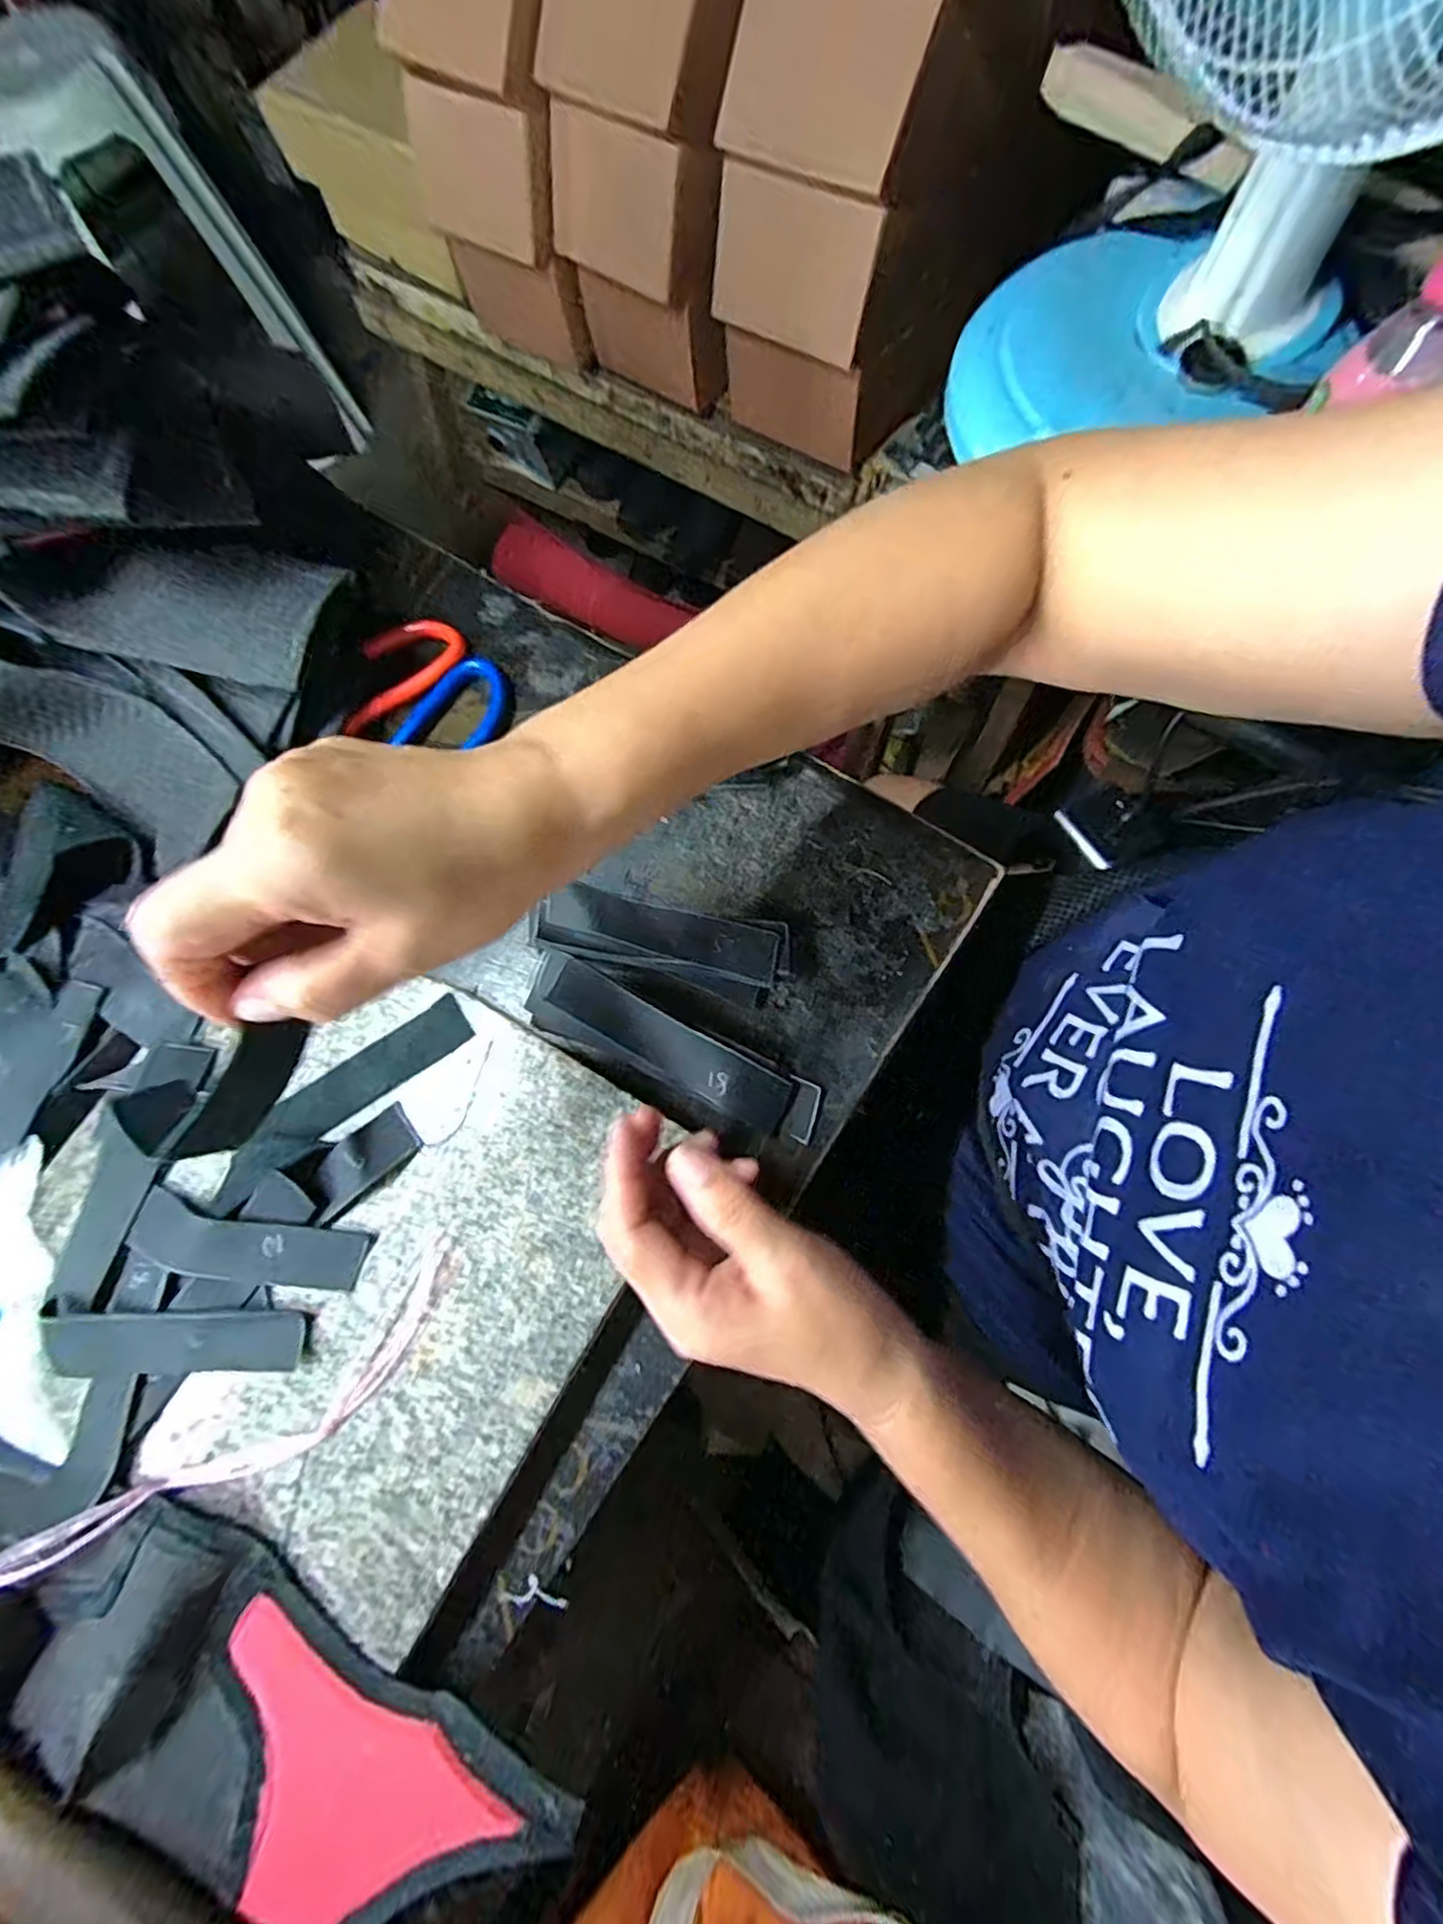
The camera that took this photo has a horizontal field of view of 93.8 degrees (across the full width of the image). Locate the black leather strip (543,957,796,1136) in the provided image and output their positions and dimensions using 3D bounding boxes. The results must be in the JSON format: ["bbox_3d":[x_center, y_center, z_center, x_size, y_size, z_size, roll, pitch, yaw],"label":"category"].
[{"bbox_3d":[-0.026,0.039,0.325,0.126,0.007,0.027,28,79,10],"label":"black leather strip"}]

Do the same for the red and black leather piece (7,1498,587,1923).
[{"bbox_3d":[-0.165,0.299,0.250,0.205,0.022,0.091,28,77,9],"label":"red and black leather piece"}]

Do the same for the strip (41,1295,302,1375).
[{"bbox_3d":[-0.241,0.166,0.296,0.115,0.006,0.027,2,75,2],"label":"strip"}]

